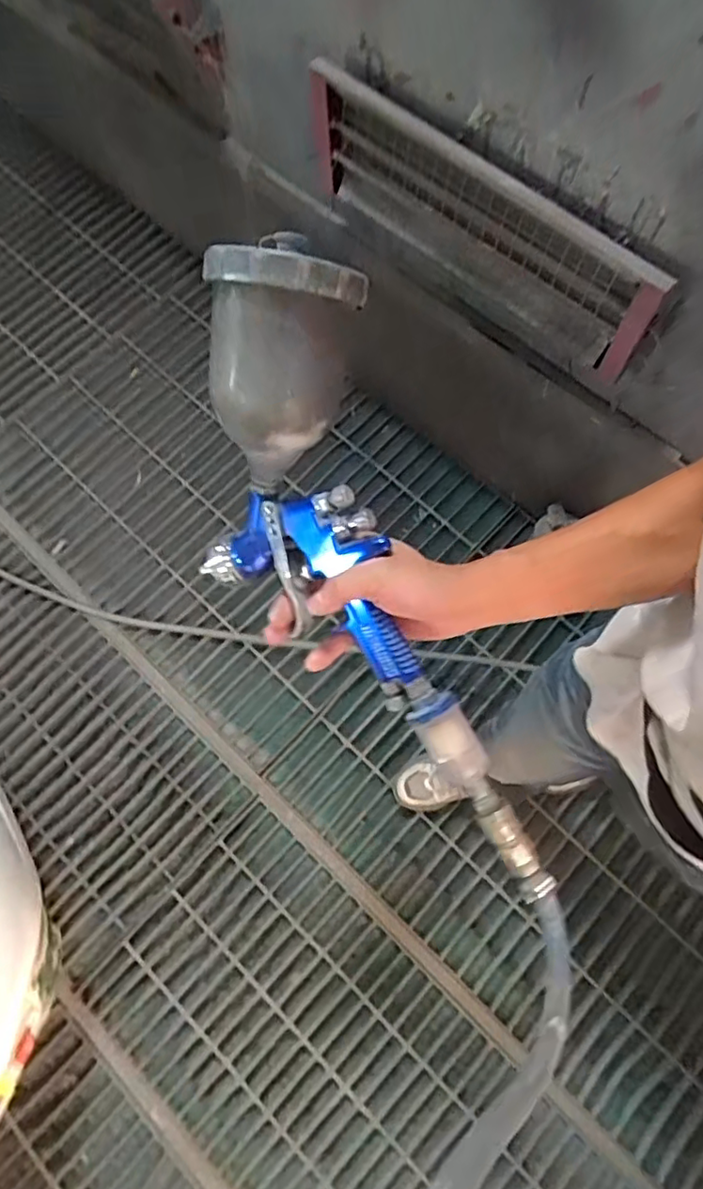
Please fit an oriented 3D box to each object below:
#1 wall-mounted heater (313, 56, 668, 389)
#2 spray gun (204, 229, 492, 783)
[{"bbox_3d":[0.185,-0.544,0.941,0.593,0.242,0.063,41,82,14],"label":"wall-mounted heater"},{"bbox_3d":[-0.027,-0.041,0.435,0.141,0.105,0.370,-20,101,-8],"label":"spray gun"}]

